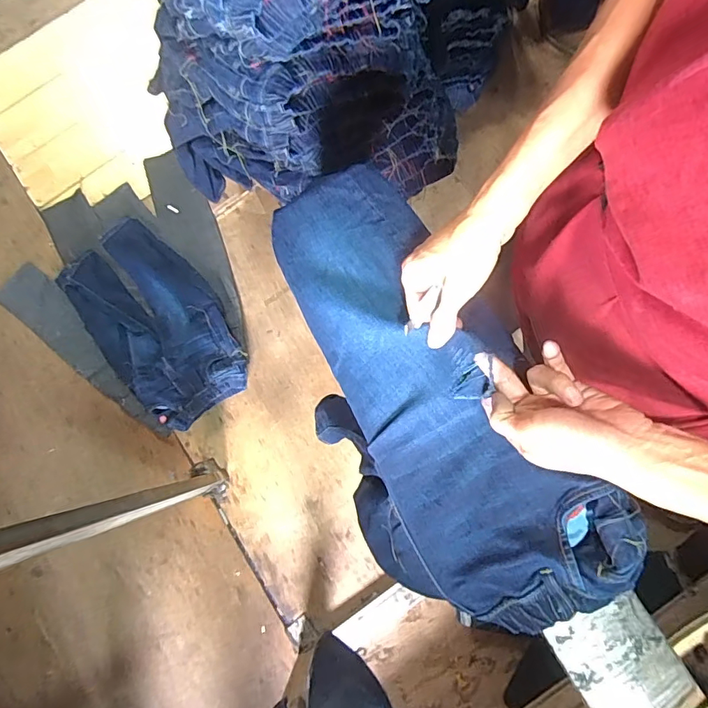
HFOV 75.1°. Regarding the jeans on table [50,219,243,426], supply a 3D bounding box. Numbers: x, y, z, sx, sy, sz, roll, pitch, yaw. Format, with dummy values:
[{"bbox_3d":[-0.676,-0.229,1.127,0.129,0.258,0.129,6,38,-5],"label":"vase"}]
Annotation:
[{"bbox_3d":[-0.622,-0.110,1.418,0.376,0.066,0.690,-42,82,-5],"label":"jeans on table"}]

